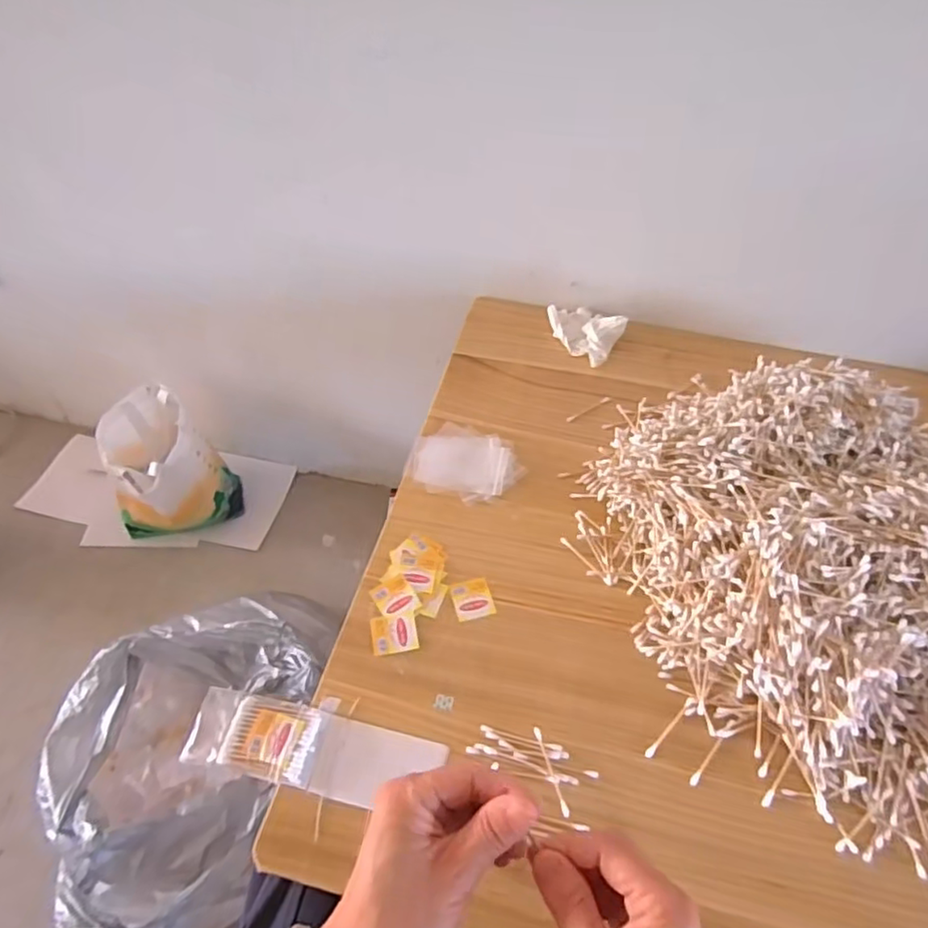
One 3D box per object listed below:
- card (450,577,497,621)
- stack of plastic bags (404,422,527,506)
[{"bbox_3d":[0.010,0.148,0.691,0.042,0.004,0.047,-10,50,-11],"label":"card"},{"bbox_3d":[0.003,-0.004,0.807,0.142,0.014,0.115,15,50,11],"label":"stack of plastic bags"}]

